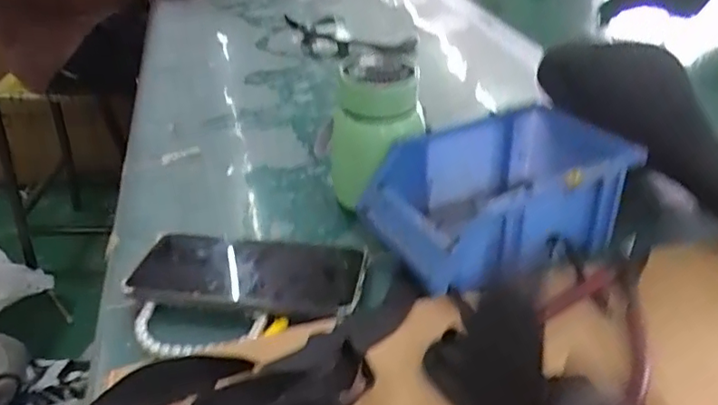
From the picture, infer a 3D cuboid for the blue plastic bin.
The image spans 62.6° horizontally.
[{"bbox_3d":[0.100,-0.005,0.447,0.175,0.074,0.126,-15,36,-19],"label":"blue plastic bin"}]

